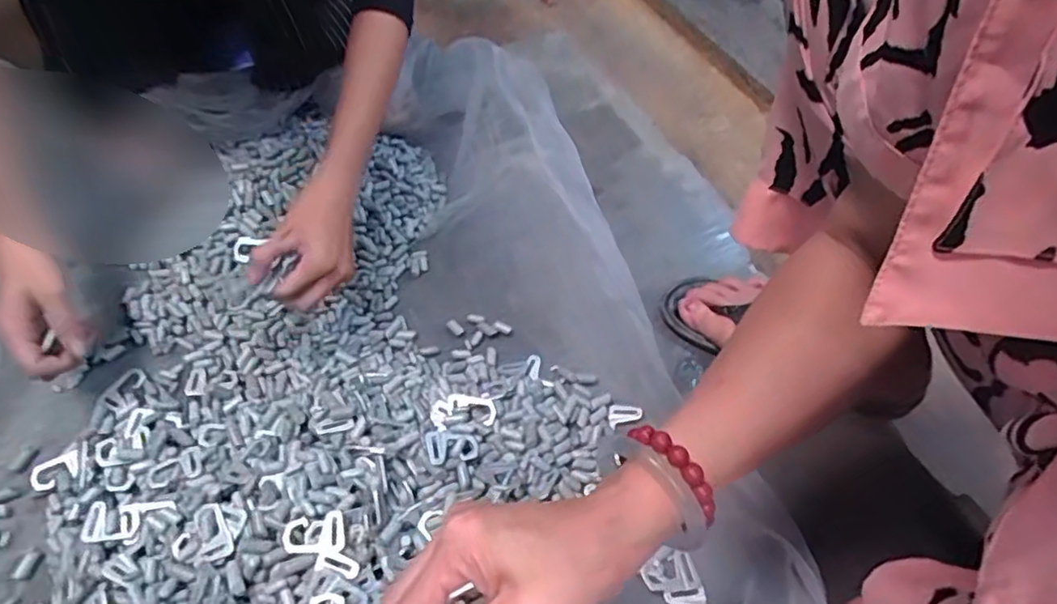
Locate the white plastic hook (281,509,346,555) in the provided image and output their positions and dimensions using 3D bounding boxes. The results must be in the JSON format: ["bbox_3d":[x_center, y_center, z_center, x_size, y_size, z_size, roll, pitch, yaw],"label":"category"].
[{"bbox_3d":[-0.155,0.171,0.455,0.042,0.010,0.030,-8,50,-7],"label":"white plastic hook"}]

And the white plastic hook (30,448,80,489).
[{"bbox_3d":[-0.397,0.141,0.524,0.044,0.006,0.025,-24,70,-5],"label":"white plastic hook"}]

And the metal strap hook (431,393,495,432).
[{"bbox_3d":[-0.058,0.094,0.553,0.056,0.008,0.030,-1,49,-1],"label":"metal strap hook"}]

